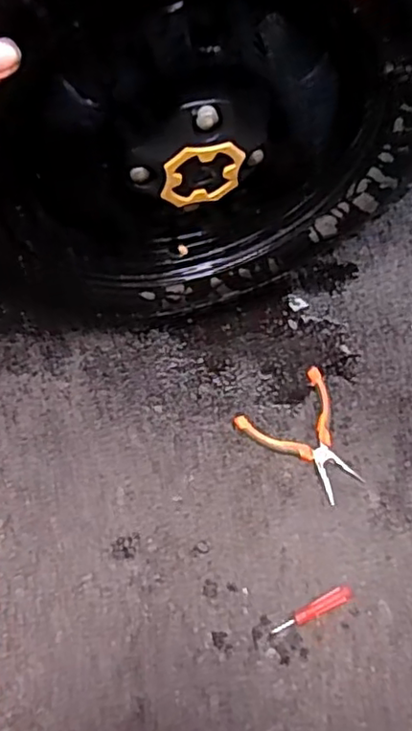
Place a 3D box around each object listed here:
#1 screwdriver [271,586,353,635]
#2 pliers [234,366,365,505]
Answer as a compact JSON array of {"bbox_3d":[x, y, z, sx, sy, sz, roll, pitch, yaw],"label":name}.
[{"bbox_3d":[0.111,0.254,0.654,0.089,0.009,0.016,-25,73,-11],"label":"screwdriver"},{"bbox_3d":[0.120,0.085,0.723,0.117,0.014,0.136,-33,74,-13],"label":"pliers"}]

